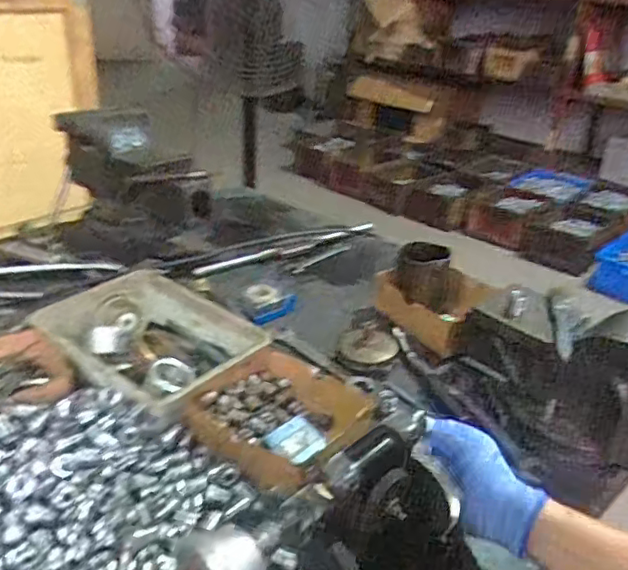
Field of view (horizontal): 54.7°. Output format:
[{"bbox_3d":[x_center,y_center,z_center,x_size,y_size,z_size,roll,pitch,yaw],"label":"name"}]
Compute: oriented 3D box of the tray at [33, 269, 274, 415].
[{"bbox_3d":[-0.201,0.061,0.737,0.257,0.054,0.177,24,34,33],"label":"tray"}]

